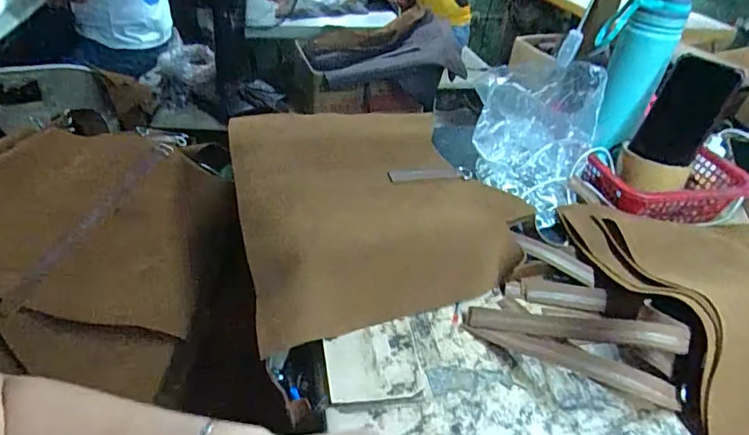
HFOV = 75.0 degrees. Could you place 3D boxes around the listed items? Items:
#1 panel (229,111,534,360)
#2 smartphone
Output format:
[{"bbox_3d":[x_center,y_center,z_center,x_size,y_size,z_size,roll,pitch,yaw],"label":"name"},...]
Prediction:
[{"bbox_3d":[-0.012,-0.035,0.606,0.301,0.038,0.378,-9,43,-15],"label":"panel"},{"bbox_3d":[0.405,-0.137,0.640,0.077,0.137,0.016,34,28,29],"label":"smartphone"}]

